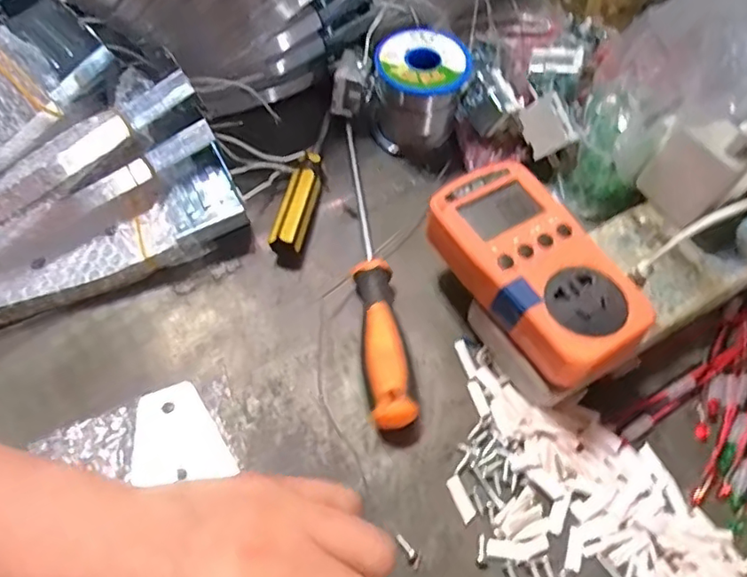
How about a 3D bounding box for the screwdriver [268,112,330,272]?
[{"bbox_3d":[-0.047,-0.076,0.405,0.021,0.022,0.132,8,59,2],"label":"screwdriver"}]

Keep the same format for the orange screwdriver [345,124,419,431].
[{"bbox_3d":[-0.005,-0.021,0.368,0.023,0.027,0.222,-6,59,-6],"label":"orange screwdriver"}]

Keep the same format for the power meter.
[{"bbox_3d":[0.087,-0.011,0.319,0.070,0.029,0.127,-28,64,-18],"label":"power meter"}]

